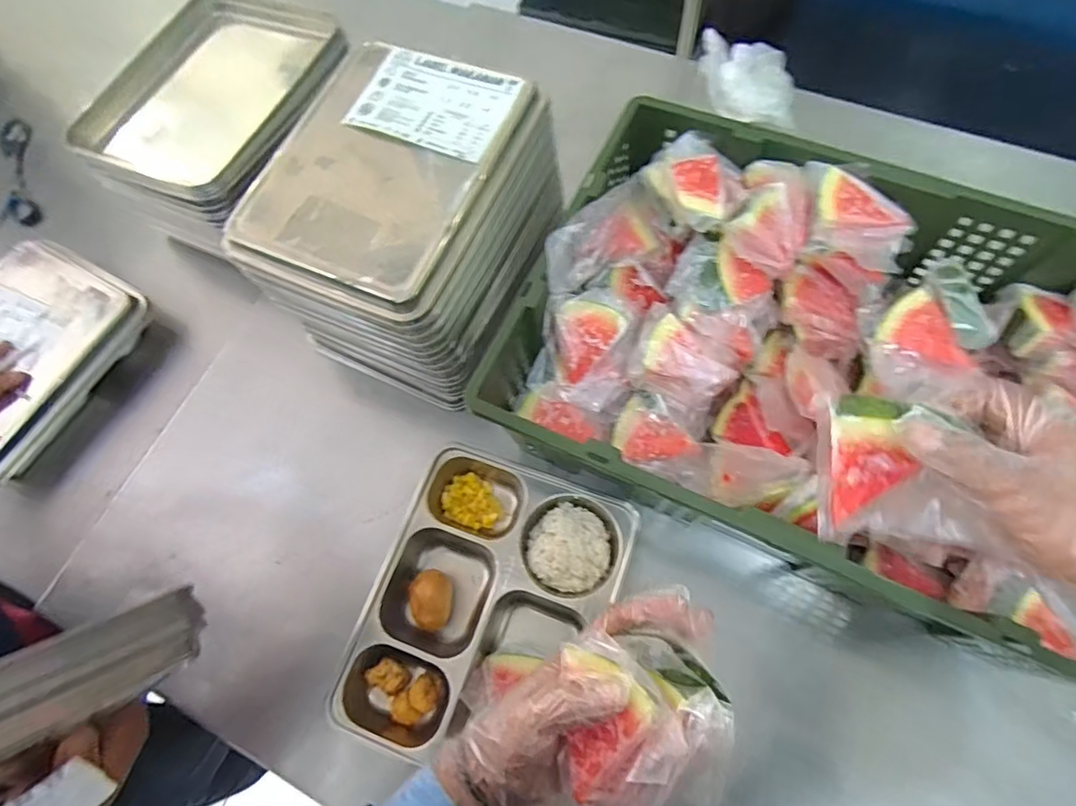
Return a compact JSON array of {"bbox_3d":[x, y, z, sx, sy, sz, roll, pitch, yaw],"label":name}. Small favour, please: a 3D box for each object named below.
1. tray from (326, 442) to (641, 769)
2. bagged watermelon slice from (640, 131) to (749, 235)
[{"bbox_3d":[-0.047,0.200,0.565,0.213,0.056,0.277,19,69,11],"label":"tray"},{"bbox_3d":[0.153,-0.218,0.555,0.093,0.043,0.122,18,68,10],"label":"bagged watermelon slice"}]

